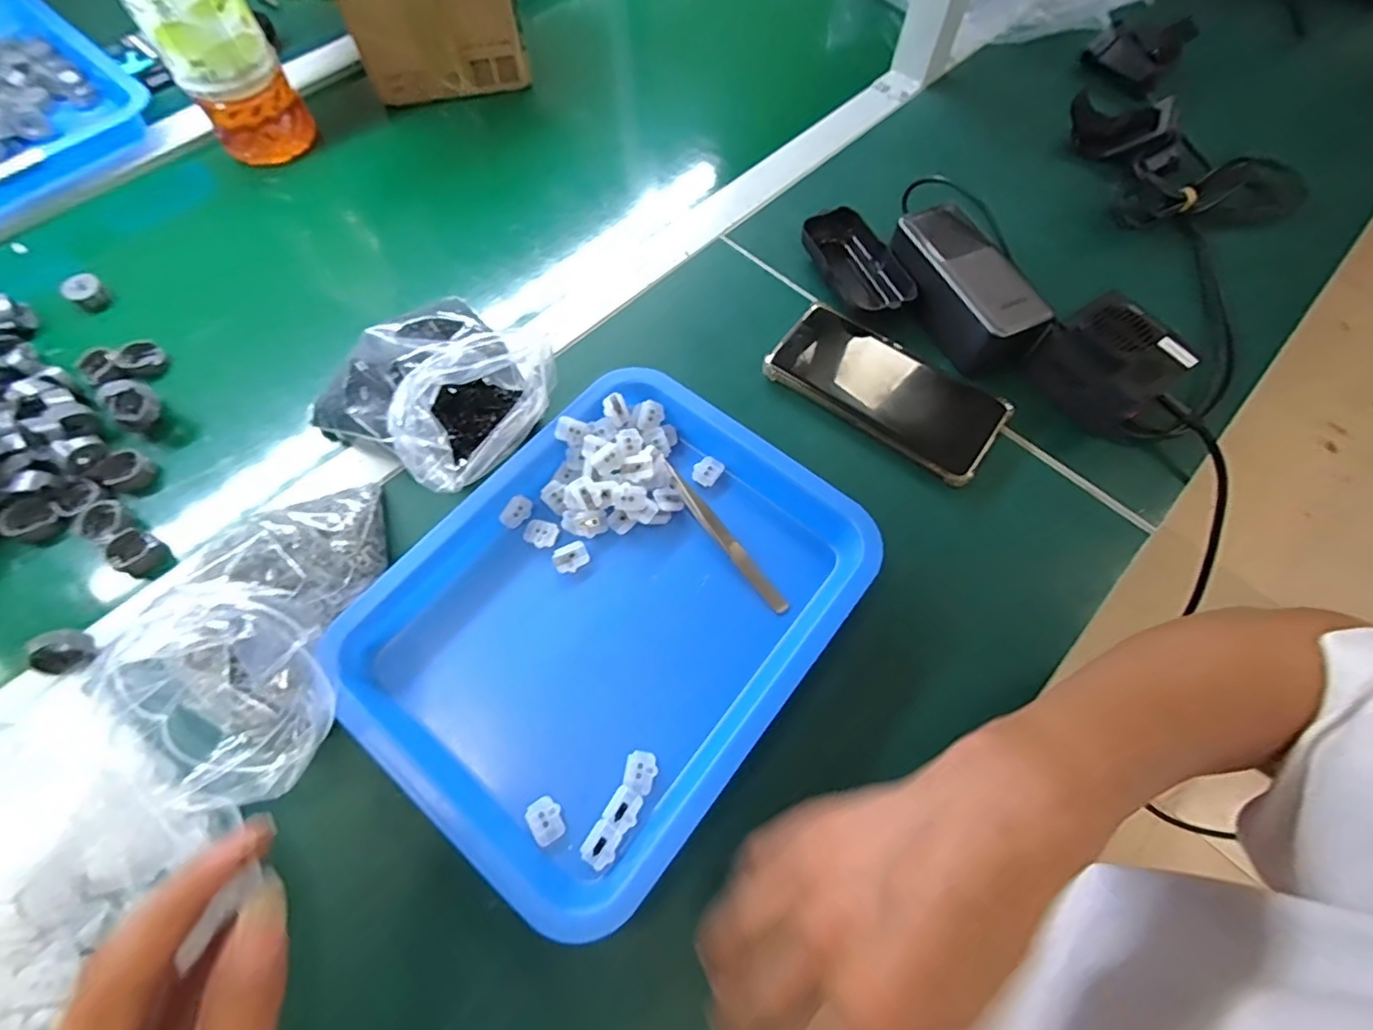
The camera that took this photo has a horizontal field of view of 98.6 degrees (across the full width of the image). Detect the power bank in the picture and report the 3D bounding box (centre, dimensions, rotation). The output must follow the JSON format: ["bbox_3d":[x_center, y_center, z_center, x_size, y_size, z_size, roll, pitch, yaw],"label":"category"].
[{"bbox_3d":[0.209,-0.174,0.450,0.059,0.050,0.135,-24,69,-12],"label":"power bank"}]

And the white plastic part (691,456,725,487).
[{"bbox_3d":[0.014,-0.029,0.409,0.018,0.010,0.021,34,69,13],"label":"white plastic part"}]

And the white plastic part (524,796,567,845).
[{"bbox_3d":[-0.075,0.163,0.317,0.017,0.004,0.022,-31,70,-14],"label":"white plastic part"}]

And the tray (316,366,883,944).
[{"bbox_3d":[-0.044,0.054,0.360,0.225,0.033,0.278,37,70,14],"label":"tray"}]

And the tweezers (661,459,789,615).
[{"bbox_3d":[0.023,0.013,0.379,0.011,0.013,0.120,-36,72,-16],"label":"tweezers"}]

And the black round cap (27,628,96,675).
[{"bbox_3d":[-0.356,0.078,0.337,0.024,0.015,0.024,1,66,-1],"label":"black round cap"}]

